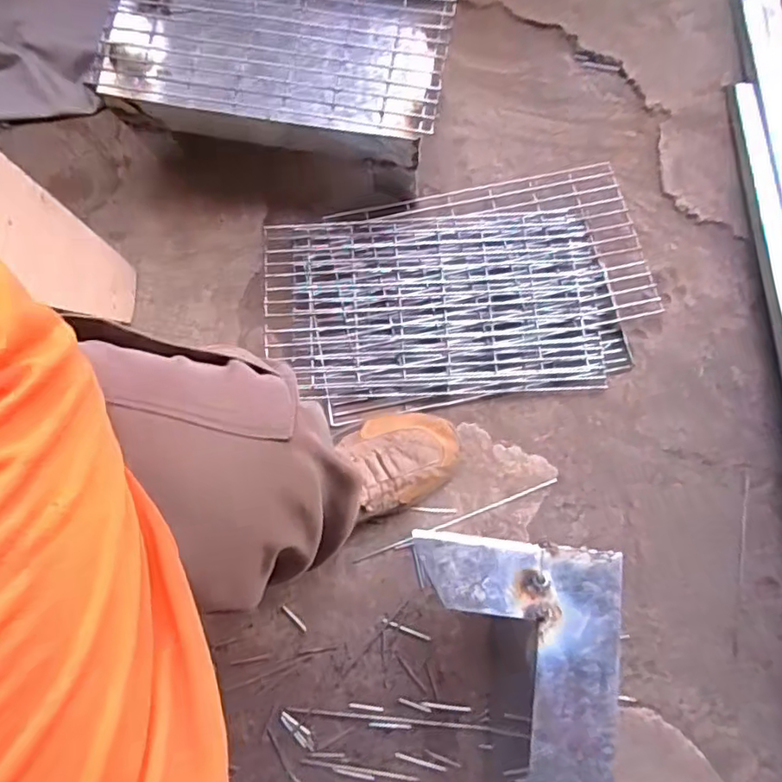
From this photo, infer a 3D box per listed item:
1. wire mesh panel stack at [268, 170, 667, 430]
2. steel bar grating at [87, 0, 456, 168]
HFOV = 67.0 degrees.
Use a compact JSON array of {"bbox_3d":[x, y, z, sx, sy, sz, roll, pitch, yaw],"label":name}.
[{"bbox_3d":[0.085,-0.124,0.752,0.470,0.031,0.278,-9,75,-1],"label":"wire mesh panel stack"},{"bbox_3d":[-0.131,-0.407,0.700,0.393,0.070,0.241,11,87,3],"label":"steel bar grating"}]

